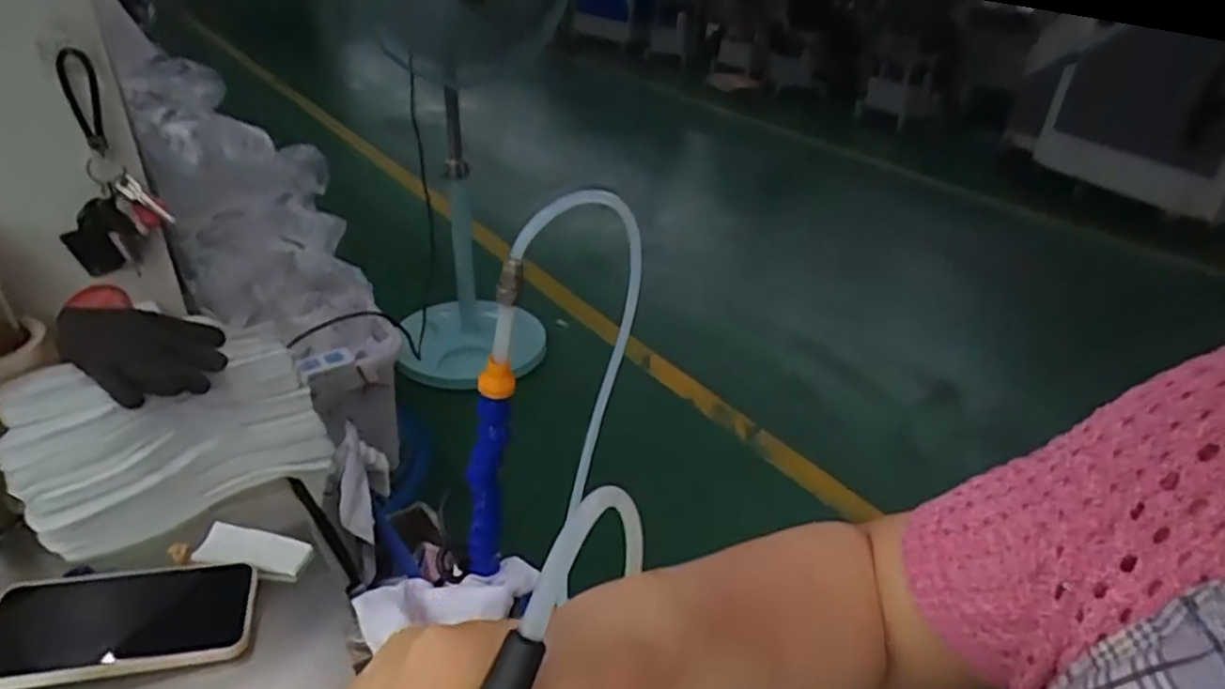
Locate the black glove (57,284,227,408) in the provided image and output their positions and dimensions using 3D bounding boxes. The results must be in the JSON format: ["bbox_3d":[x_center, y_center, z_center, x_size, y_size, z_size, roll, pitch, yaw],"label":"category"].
[{"bbox_3d":[-0.380,-0.004,0.590,0.182,0.030,0.095,22,32,30],"label":"black glove"}]

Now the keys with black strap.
[{"bbox_3d":[-0.449,-0.157,0.641,0.081,0.189,0.020,-14,33,-32],"label":"keys with black strap"}]

